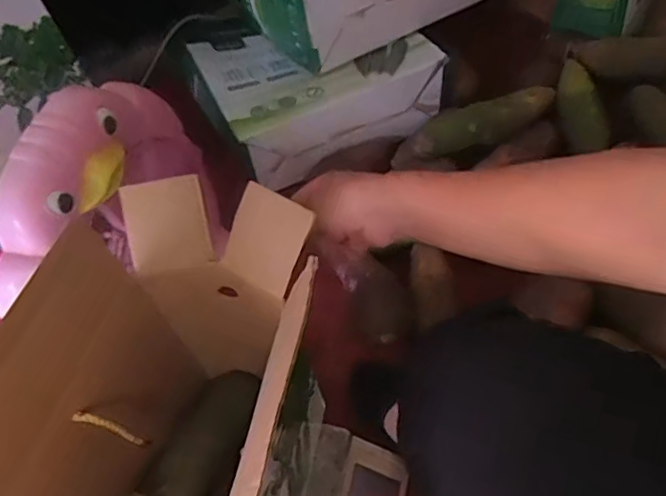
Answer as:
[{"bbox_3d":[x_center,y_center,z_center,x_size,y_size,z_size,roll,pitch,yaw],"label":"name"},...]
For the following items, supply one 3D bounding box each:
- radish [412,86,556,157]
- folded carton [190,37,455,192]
[{"bbox_3d":[0.224,-0.186,0.837,0.217,0.044,0.067,-22,60,-6],"label":"radish"},{"bbox_3d":[-0.033,-0.287,0.947,0.346,0.097,0.282,-25,61,-10],"label":"folded carton"}]

